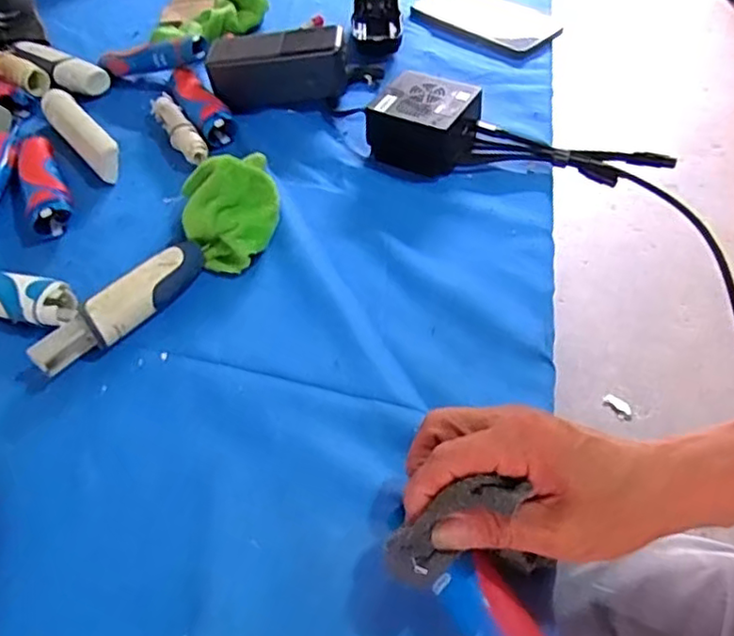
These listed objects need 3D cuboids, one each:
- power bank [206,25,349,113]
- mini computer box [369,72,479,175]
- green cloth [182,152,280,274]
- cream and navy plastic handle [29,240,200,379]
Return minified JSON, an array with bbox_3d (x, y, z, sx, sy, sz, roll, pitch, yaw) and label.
[{"bbox_3d":[-0.085,-0.237,0.611,0.131,0.055,0.060,-5,50,-3],"label":"power bank"},{"bbox_3d":[0.050,-0.169,0.549,0.084,0.049,0.073,23,54,19],"label":"mini computer box"},{"bbox_3d":[-0.101,-0.076,0.477,0.072,0.059,0.071,-10,50,-7],"label":"green cloth"},{"bbox_3d":[-0.168,-0.008,0.443,0.030,0.028,0.129,35,59,27],"label":"cream and navy plastic handle"}]

